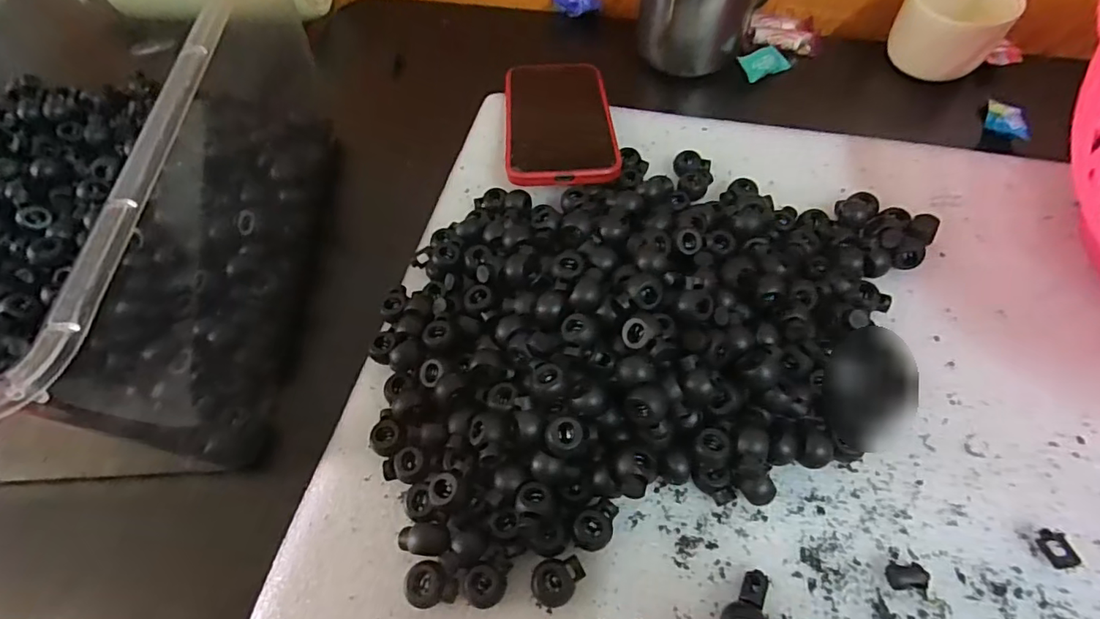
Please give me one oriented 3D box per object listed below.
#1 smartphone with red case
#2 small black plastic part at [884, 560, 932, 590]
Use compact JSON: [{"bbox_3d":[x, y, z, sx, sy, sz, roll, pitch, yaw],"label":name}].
[{"bbox_3d":[0.005,-0.130,0.355,0.068,0.007,0.137,-2,51,-1],"label":"smartphone with red case"},{"bbox_3d":[0.147,0.110,0.219,0.014,0.008,0.011,-4,61,2],"label":"small black plastic part"}]

